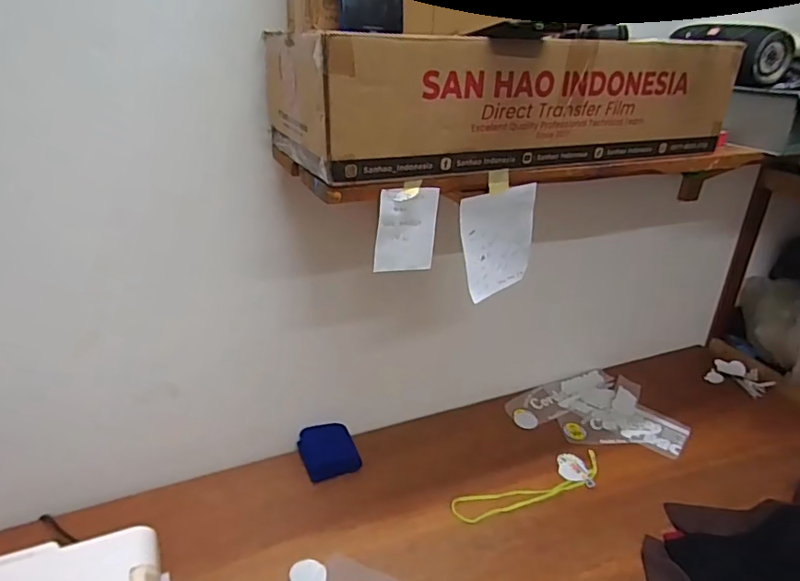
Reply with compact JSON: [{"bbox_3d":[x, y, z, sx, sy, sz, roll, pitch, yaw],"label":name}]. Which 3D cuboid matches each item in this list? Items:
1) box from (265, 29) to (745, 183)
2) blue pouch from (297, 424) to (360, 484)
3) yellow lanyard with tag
[{"bbox_3d":[0.147,-0.289,0.778,0.629,0.149,0.265,-11,30,-21],"label":"box"},{"bbox_3d":[-0.150,0.334,1.126,0.112,0.035,0.118,-9,30,-21],"label":"blue pouch"},{"bbox_3d":[0.266,0.390,1.080,0.354,0.008,0.091,-8,30,-20],"label":"yellow lanyard with tag"}]

